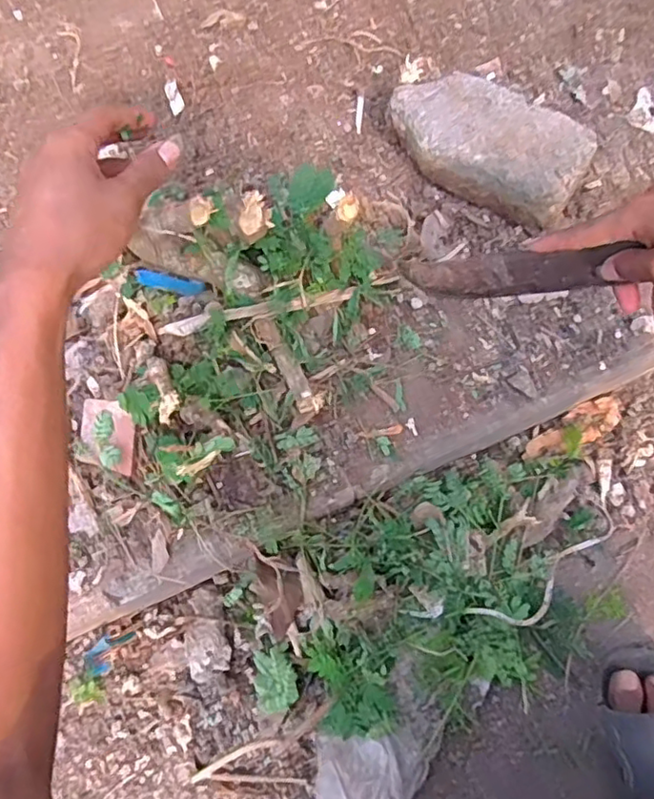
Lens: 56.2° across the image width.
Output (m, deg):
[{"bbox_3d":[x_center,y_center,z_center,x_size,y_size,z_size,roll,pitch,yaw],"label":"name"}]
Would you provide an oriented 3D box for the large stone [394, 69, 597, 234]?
[{"bbox_3d":[0.161,-0.264,0.624,0.208,0.058,0.102,34,75,11],"label":"large stone"}]

